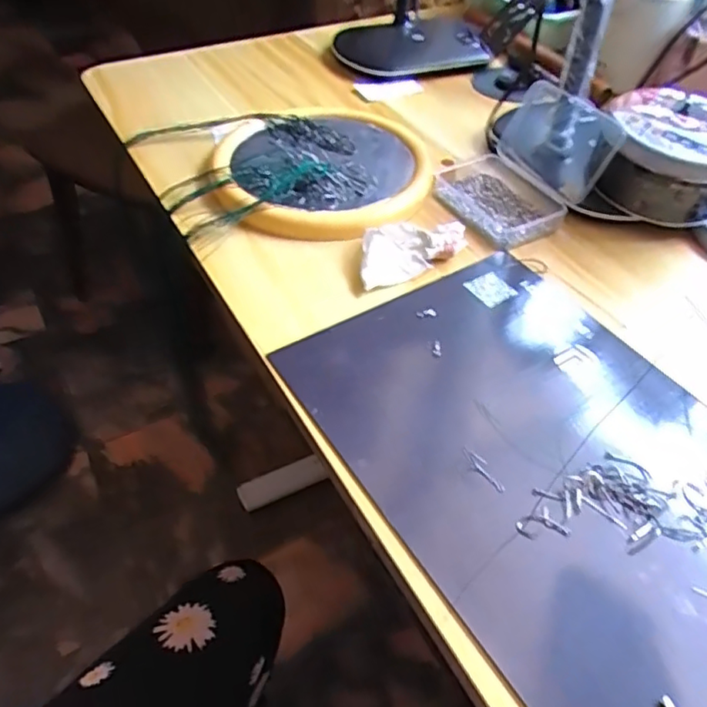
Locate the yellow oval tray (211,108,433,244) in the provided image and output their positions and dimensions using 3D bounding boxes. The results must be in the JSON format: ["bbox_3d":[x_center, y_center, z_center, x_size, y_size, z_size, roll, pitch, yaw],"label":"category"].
[{"bbox_3d":[-0.026,-0.160,0.491,0.172,0.023,0.170,7,46,2],"label":"yellow oval tray"}]

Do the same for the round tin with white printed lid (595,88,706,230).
[{"bbox_3d":[0.242,-0.149,0.461,0.104,0.066,0.097,2,46,-3],"label":"round tin with white printed lid"}]

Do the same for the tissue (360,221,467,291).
[{"bbox_3d":[0.037,-0.078,0.430,0.085,0.019,0.046,-23,53,-24],"label":"tissue"}]

